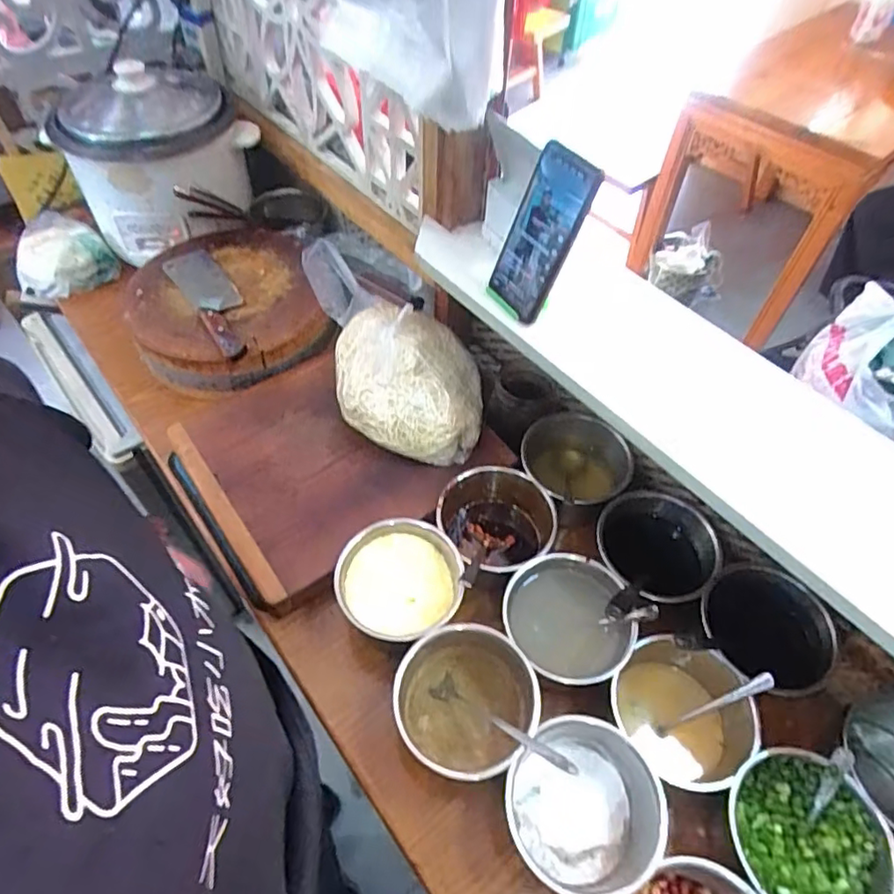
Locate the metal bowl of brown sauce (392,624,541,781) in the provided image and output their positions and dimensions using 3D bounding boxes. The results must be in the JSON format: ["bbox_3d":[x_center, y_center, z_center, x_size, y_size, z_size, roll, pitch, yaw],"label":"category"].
[{"bbox_3d":[0.024,0.254,0.589,0.125,0.089,0.134,1,53,-1],"label":"metal bowl of brown sauce"}]

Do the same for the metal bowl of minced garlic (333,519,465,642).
[{"bbox_3d":[-0.051,0.159,0.656,0.131,0.090,0.127,1,53,-1],"label":"metal bowl of minced garlic"}]

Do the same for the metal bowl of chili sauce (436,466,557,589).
[{"bbox_3d":[0.061,0.104,0.711,0.130,0.111,0.128,1,53,-1],"label":"metal bowl of chili sauce"}]

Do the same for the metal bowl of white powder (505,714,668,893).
[{"bbox_3d":[0.119,0.328,0.538,0.127,0.081,0.130,1,53,-1],"label":"metal bowl of white powder"}]

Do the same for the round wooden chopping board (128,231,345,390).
[{"bbox_3d":[-0.330,-0.211,0.893,0.269,0.064,0.293,-18,56,-15],"label":"round wooden chopping board"}]

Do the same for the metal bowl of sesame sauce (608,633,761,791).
[{"bbox_3d":[0.233,0.265,0.591,0.119,0.092,0.127,1,53,-1],"label":"metal bowl of sesame sauce"}]

